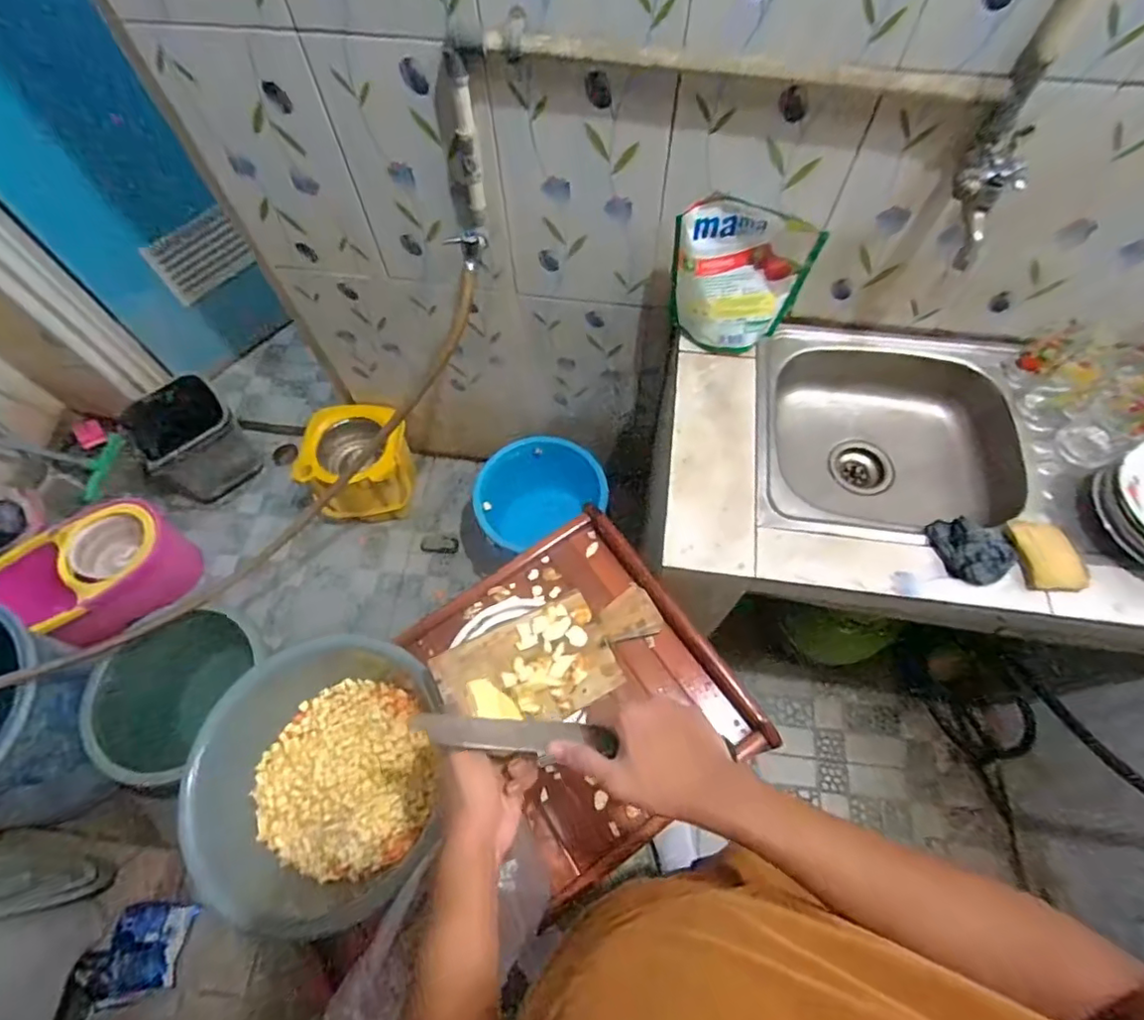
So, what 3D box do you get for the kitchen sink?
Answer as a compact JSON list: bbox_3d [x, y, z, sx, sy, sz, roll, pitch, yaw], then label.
[{"bbox_3d":[0.513,-0.105,0.964,0.424,0.175,0.392,7,65,4],"label":"kitchen sink"}]

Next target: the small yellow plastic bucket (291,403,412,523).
[{"bbox_3d":[-0.548,-0.110,1.511,0.266,0.281,0.220,-9,64,-3],"label":"small yellow plastic bucket"}]

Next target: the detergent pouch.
[{"bbox_3d":[0.249,-0.348,0.869,0.194,0.241,0.059,13,65,8],"label":"detergent pouch"}]

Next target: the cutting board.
[{"bbox_3d":[-0.019,0.166,0.640,0.254,0.015,0.118,-24,66,-10],"label":"cutting board"}]

